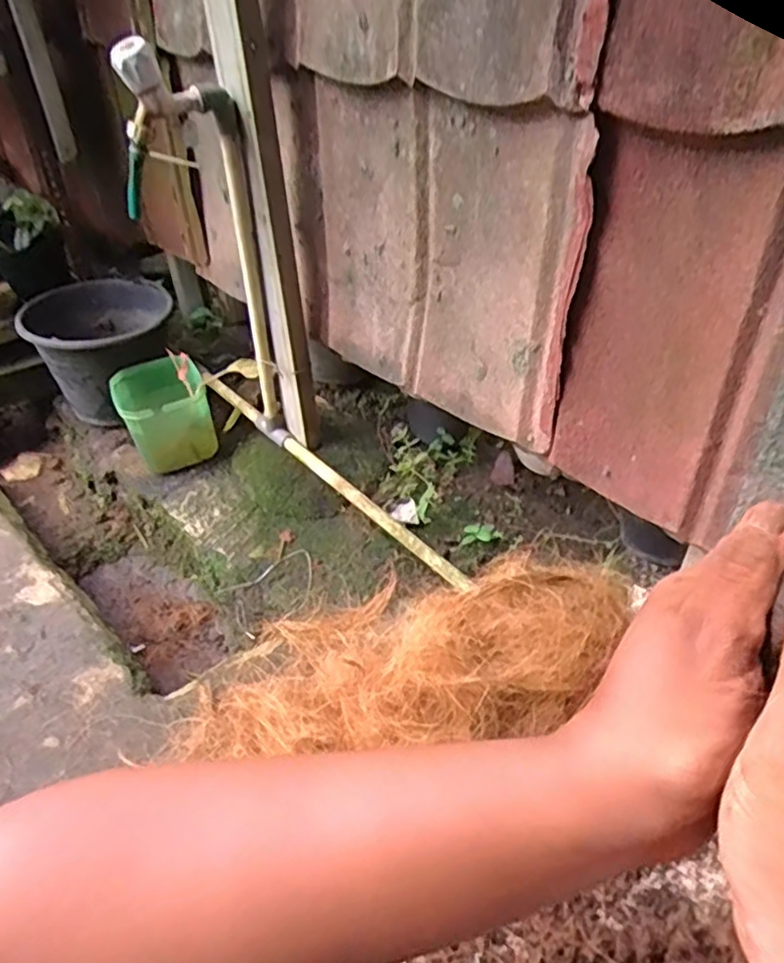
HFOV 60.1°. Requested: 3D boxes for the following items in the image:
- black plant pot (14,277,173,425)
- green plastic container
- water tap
[{"bbox_3d":[-0.560,-0.263,1.362,0.276,0.219,0.310,-28,45,-26],"label":"black plant pot"},{"bbox_3d":[-0.415,-0.122,1.248,0.152,0.198,0.122,-17,42,-15],"label":"green plastic container"},{"bbox_3d":[-0.271,-0.440,0.820,0.093,0.174,0.150,19,45,26],"label":"water tap"}]

